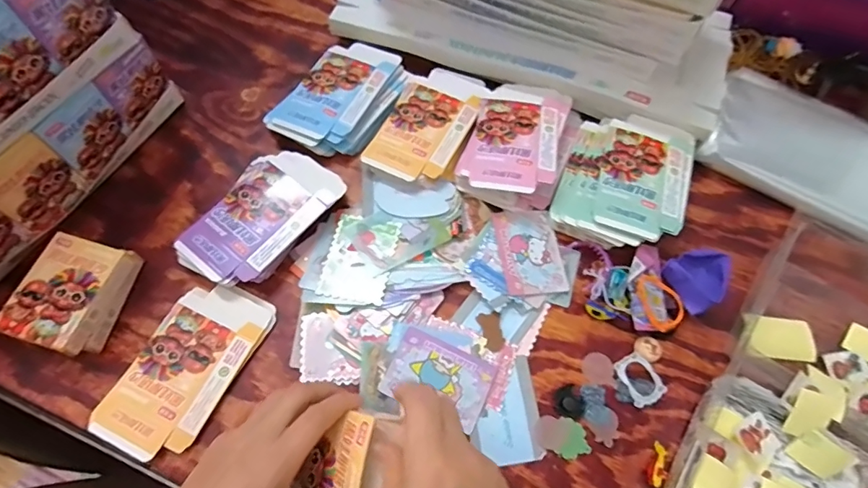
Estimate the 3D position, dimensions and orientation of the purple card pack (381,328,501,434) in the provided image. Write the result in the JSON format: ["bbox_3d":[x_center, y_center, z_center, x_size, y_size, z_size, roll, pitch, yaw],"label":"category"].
[{"bbox_3d":[0.006,0.119,0.419,0.089,0.004,0.062,26,68,3],"label":"purple card pack"}]

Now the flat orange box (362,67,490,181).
[{"bbox_3d":[-0.006,-0.132,0.513,0.085,0.011,0.153,25,68,9],"label":"flat orange box"}]

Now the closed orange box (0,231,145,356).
[{"bbox_3d":[-0.315,0.045,0.419,0.062,0.049,0.094,16,67,5],"label":"closed orange box"}]

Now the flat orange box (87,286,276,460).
[{"bbox_3d":[-0.216,0.107,0.417,0.085,0.009,0.153,27,68,10],"label":"flat orange box"}]

